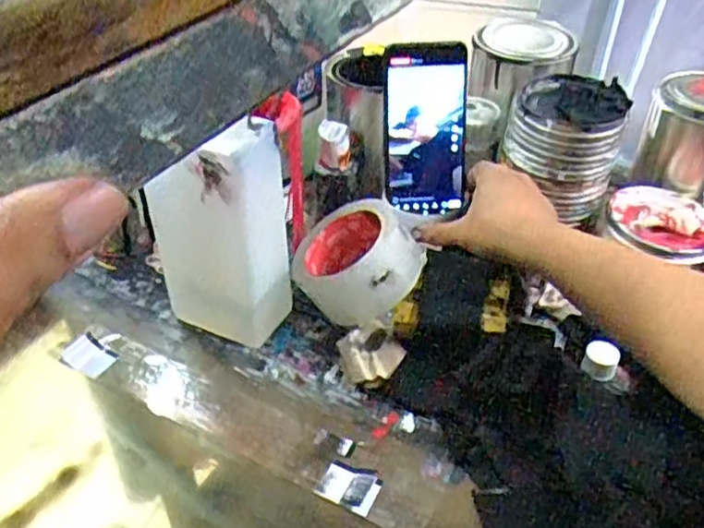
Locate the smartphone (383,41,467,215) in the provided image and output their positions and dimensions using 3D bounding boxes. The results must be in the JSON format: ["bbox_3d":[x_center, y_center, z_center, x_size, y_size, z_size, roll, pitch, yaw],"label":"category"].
[{"bbox_3d":[0.068,-0.123,0.627,0.075,0.157,0.010,-4,24,-4],"label":"smartphone"}]

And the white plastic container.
[{"bbox_3d":[-0.108,-0.027,0.553,0.091,0.202,0.075,20,43,21],"label":"white plastic container"}]

